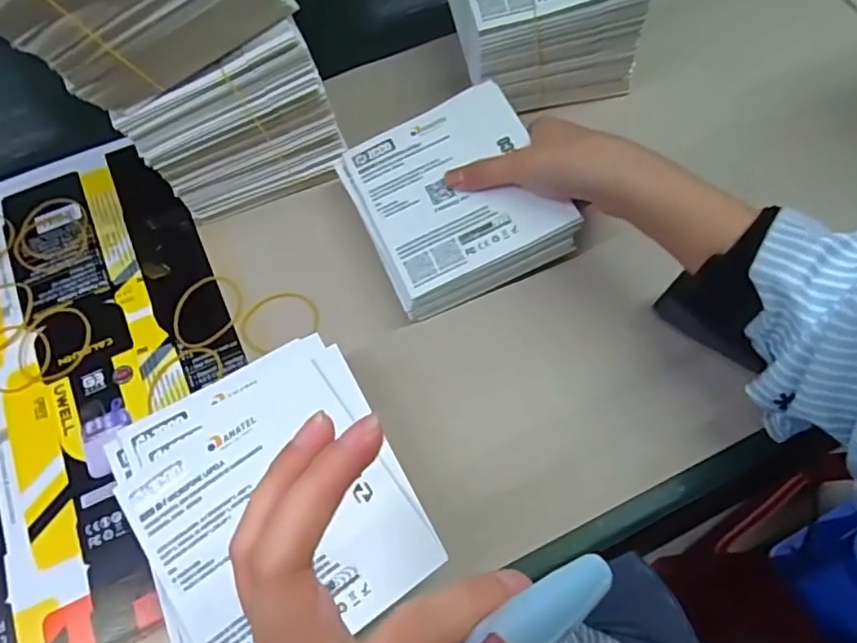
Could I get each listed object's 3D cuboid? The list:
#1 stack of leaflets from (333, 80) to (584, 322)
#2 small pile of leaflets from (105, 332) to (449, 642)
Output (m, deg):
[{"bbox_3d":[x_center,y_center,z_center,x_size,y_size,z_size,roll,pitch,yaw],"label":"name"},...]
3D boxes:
[{"bbox_3d":[0.016,-0.080,0.379,0.116,0.028,0.129,-24,67,-8],"label":"stack of leaflets"},{"bbox_3d":[-0.075,0.085,0.283,0.124,0.007,0.139,-30,69,-12],"label":"small pile of leaflets"}]

